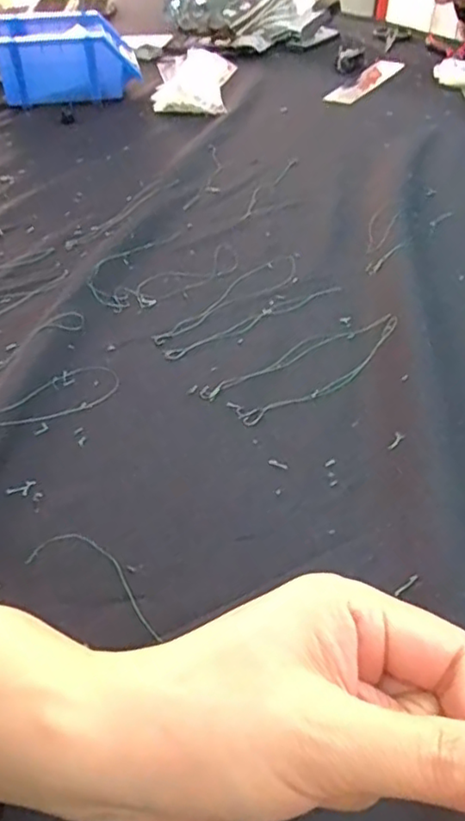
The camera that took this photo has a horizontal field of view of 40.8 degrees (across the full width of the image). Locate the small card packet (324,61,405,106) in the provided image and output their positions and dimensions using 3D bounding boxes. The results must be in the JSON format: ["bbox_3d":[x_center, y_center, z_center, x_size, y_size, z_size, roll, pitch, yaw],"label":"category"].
[{"bbox_3d":[0.186,-0.460,0.875,0.039,0.007,0.206,24,49,22],"label":"small card packet"}]

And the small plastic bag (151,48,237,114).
[{"bbox_3d":[-0.054,-0.442,0.836,0.101,0.018,0.204,3,44,3],"label":"small plastic bag"}]

